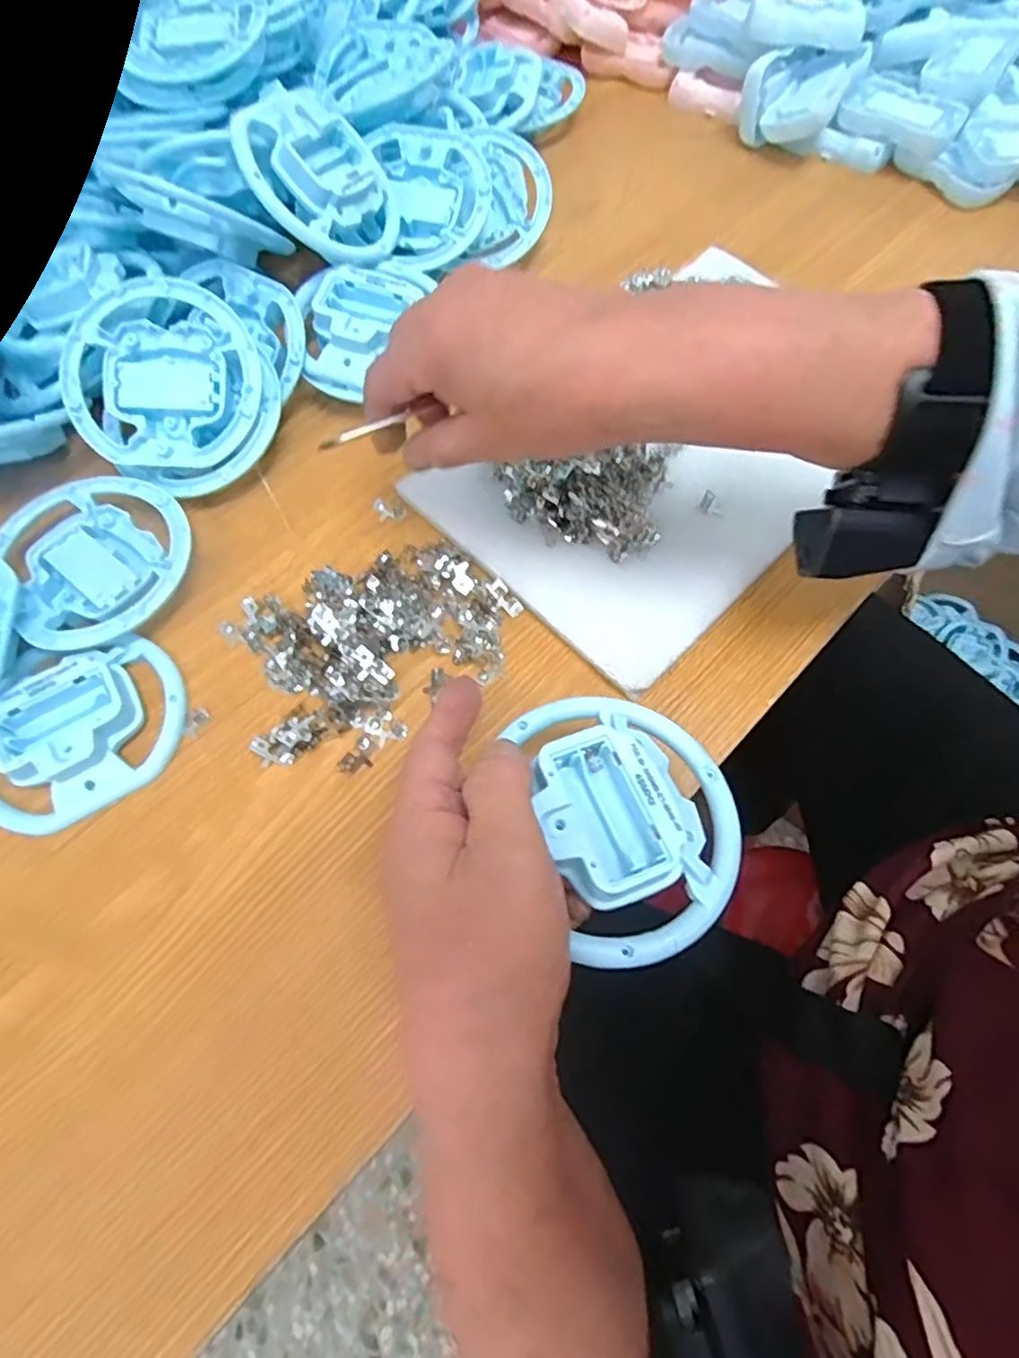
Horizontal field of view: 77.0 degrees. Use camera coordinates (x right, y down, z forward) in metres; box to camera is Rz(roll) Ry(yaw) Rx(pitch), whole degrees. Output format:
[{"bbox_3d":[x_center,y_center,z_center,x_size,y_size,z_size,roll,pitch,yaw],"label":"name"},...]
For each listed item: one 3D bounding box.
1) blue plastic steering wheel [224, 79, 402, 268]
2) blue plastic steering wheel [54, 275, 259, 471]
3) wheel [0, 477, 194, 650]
[{"bbox_3d":[-0.113,-0.303,0.393,0.104,0.027,0.087,18,76,-36],"label":"blue plastic steering wheel"},{"bbox_3d":[-0.192,-0.167,0.358,0.104,0.014,0.100,0,92,-3],"label":"blue plastic steering wheel"},{"bbox_3d":[-0.219,-0.064,0.346,0.092,0.019,0.104,-30,68,-12],"label":"wheel"}]

